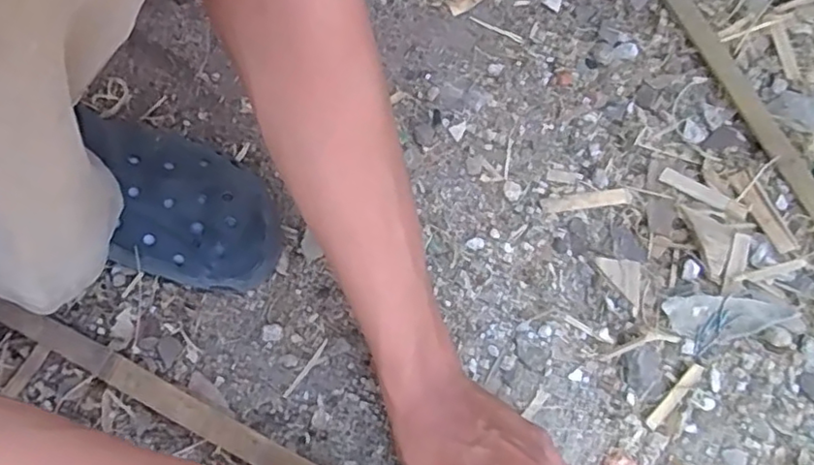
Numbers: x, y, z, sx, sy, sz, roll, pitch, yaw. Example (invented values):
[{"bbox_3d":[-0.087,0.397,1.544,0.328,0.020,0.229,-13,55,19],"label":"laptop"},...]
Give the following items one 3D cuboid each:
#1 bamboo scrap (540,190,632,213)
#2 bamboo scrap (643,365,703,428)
[{"bbox_3d":[0.150,-0.026,0.519,0.076,0.007,0.013,-6,71,-3],"label":"bamboo scrap"},{"bbox_3d":[0.199,0.122,0.461,0.010,0.010,0.059,43,76,13],"label":"bamboo scrap"}]

